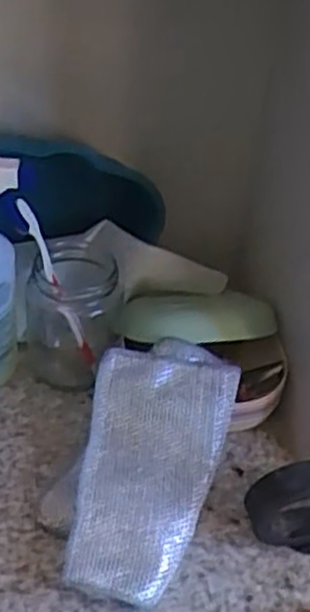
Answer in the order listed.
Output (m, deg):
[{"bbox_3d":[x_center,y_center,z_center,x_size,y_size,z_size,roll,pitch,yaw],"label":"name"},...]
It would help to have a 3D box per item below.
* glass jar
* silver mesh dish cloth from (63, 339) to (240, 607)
[{"bbox_3d":[-0.073,0.007,0.642,0.076,0.113,0.095,-3,41,-12],"label":"glass jar"},{"bbox_3d":[-0.007,0.113,0.549,0.098,0.021,0.190,14,59,8],"label":"silver mesh dish cloth"}]

